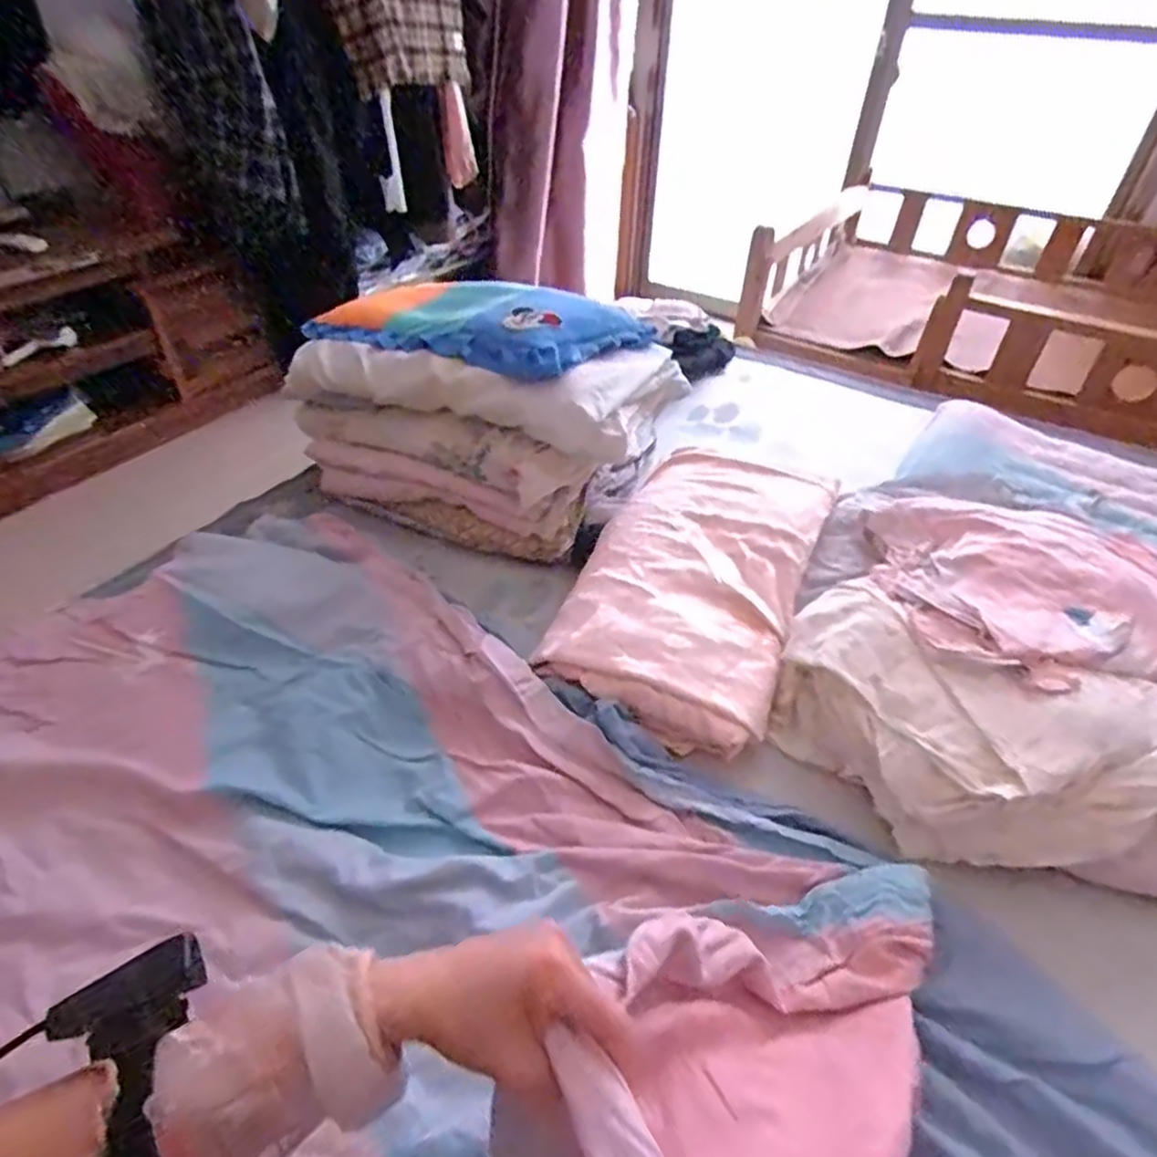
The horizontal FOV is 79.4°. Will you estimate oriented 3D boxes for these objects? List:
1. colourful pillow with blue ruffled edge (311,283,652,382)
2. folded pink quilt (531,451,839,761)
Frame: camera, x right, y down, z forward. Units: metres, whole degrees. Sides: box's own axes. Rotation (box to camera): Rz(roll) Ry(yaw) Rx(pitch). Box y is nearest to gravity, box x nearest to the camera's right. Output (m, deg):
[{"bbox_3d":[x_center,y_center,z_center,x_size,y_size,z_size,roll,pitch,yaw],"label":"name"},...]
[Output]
[{"bbox_3d":[-0.170,-0.423,1.105,0.498,0.079,0.299,24,46,22],"label":"colourful pillow with blue ruffled edge"},{"bbox_3d":[0.168,-0.016,0.975,0.290,0.099,0.512,19,45,17],"label":"folded pink quilt"}]

